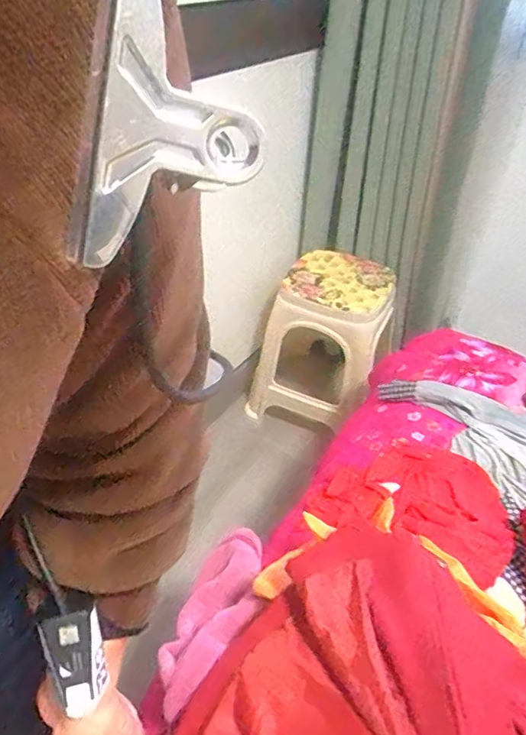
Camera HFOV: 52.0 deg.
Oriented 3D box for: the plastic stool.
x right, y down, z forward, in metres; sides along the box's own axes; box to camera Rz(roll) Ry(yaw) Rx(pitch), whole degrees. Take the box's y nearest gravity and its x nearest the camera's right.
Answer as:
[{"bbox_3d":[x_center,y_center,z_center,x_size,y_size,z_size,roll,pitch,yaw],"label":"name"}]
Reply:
[{"bbox_3d":[0.184,-0.086,1.606,0.331,0.411,0.329,18,42,16],"label":"plastic stool"}]

